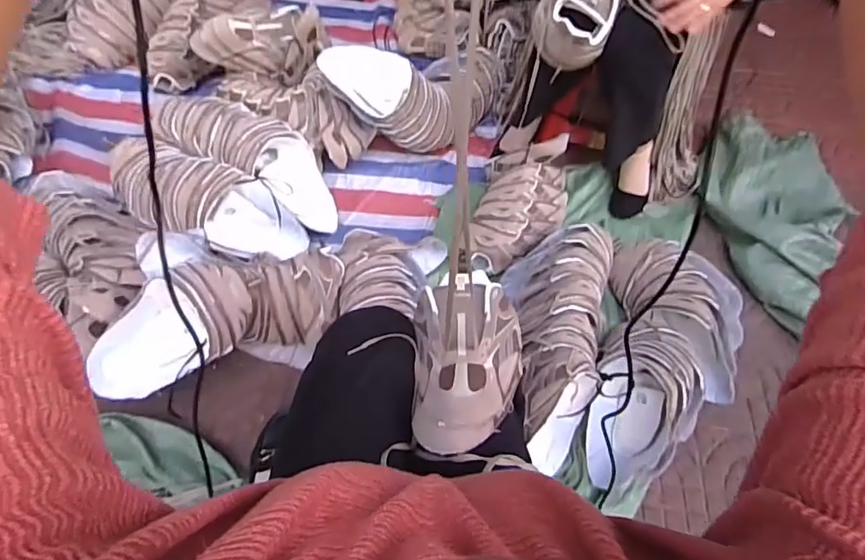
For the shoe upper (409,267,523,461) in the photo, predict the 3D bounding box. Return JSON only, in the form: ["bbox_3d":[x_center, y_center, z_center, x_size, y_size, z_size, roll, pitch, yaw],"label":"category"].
[{"bbox_3d":[0.053,0.095,0.693,0.144,0.071,0.261,2,56,-3],"label":"shoe upper"}]

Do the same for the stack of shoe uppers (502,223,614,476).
[{"bbox_3d":[0.241,0.095,1.044,0.198,0.112,0.510,13,56,5],"label":"stack of shoe uppers"}]

